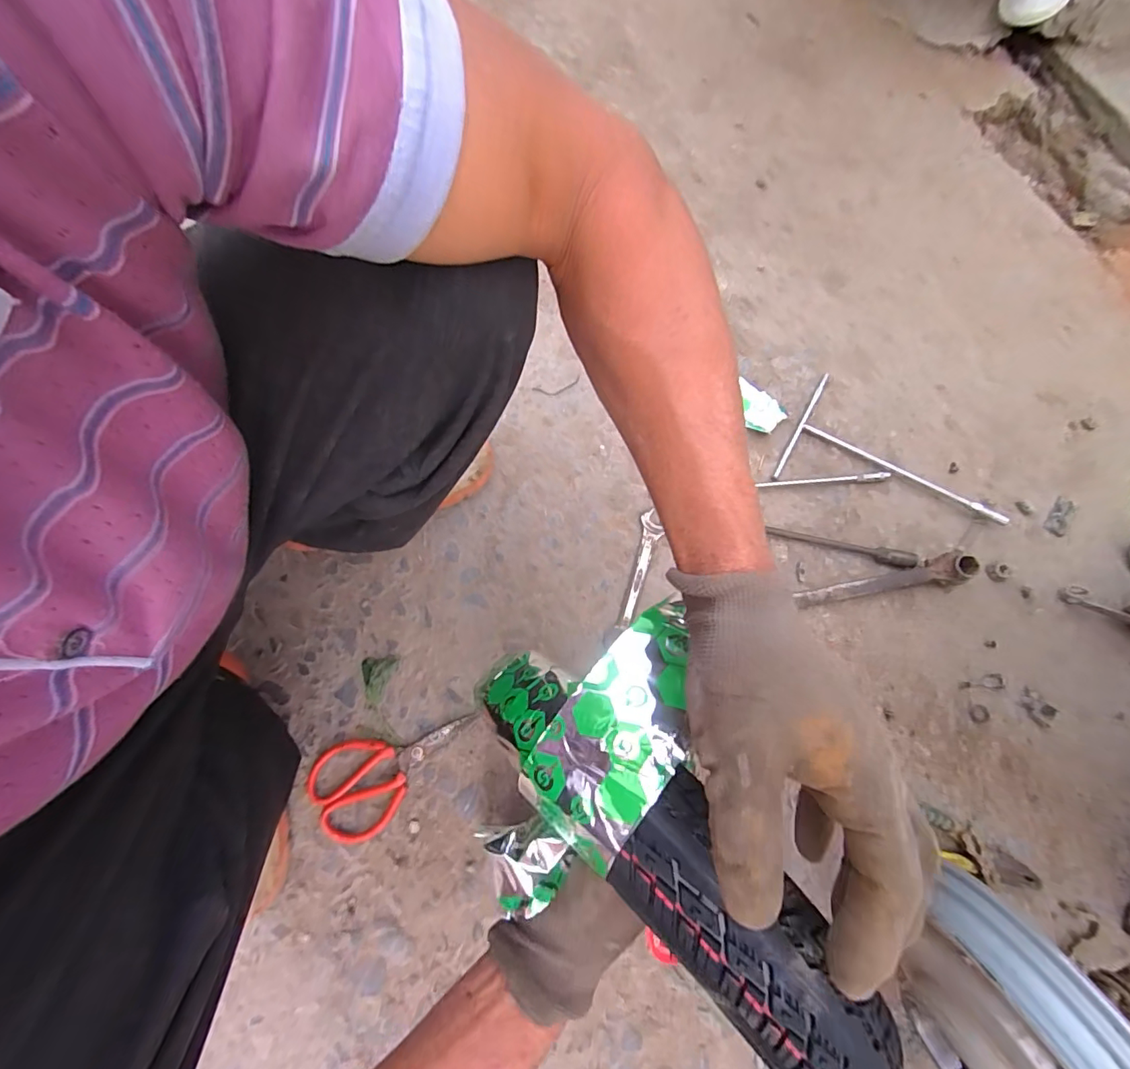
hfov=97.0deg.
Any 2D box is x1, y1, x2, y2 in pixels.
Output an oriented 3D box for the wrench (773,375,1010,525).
[{"bbox_3d":[0.451,-0.087,0.676,0.281,0.018,0.173,29,77,8],"label":"wrench"}]

